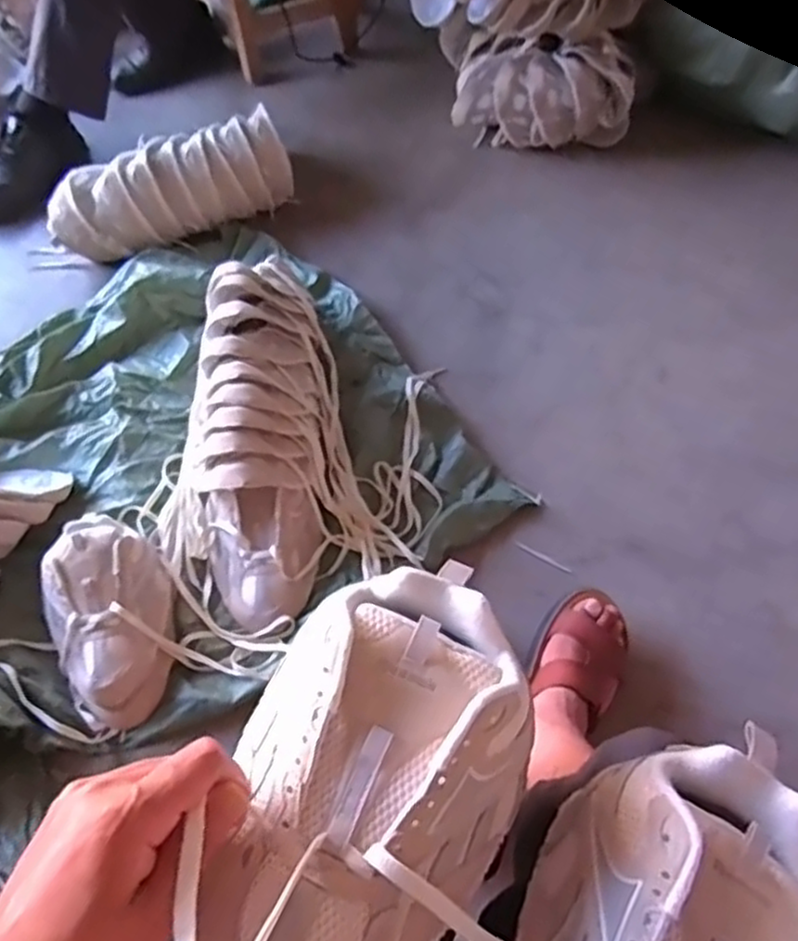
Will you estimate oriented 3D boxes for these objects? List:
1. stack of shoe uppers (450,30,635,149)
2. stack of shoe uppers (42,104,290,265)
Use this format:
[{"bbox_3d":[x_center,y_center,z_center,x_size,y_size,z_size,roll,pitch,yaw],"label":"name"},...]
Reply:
[{"bbox_3d":[0.285,-0.703,1.370,0.357,0.182,0.137,-1,59,0],"label":"stack of shoe uppers"},{"bbox_3d":[-0.395,-0.489,1.267,0.416,0.139,0.098,-24,62,-13],"label":"stack of shoe uppers"}]

